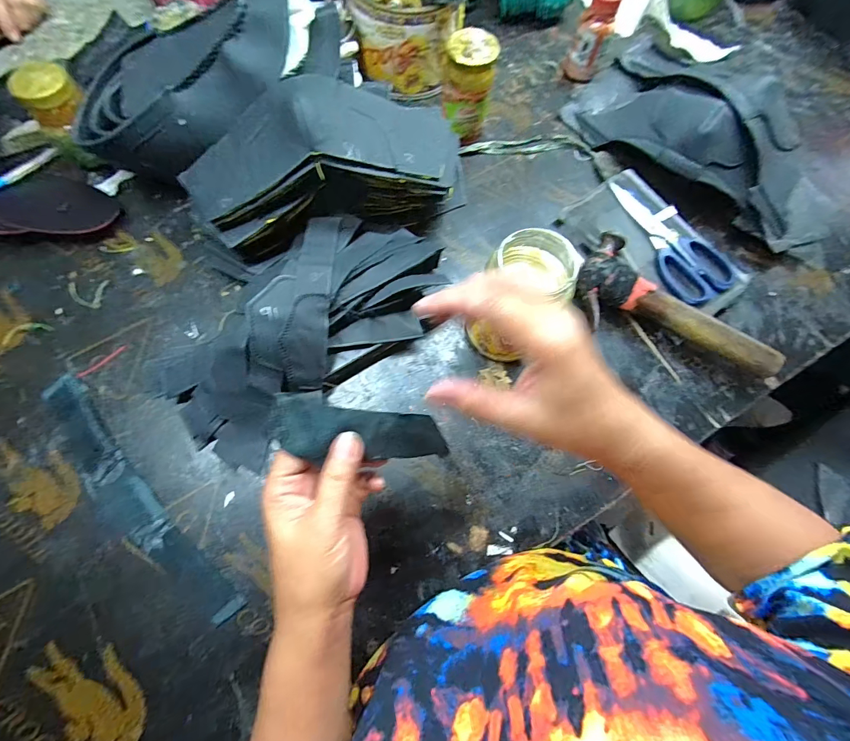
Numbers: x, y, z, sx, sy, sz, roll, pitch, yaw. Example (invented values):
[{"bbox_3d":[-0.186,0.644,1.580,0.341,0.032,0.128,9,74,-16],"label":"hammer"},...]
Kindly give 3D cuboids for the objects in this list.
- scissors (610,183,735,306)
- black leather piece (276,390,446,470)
[{"bbox_3d":[0.300,-0.163,0.468,0.083,0.010,0.180,-19,71,-10],"label":"scissors"},{"bbox_3d":[-0.043,0.043,0.264,0.122,0.024,0.041,10,71,-10],"label":"black leather piece"}]

